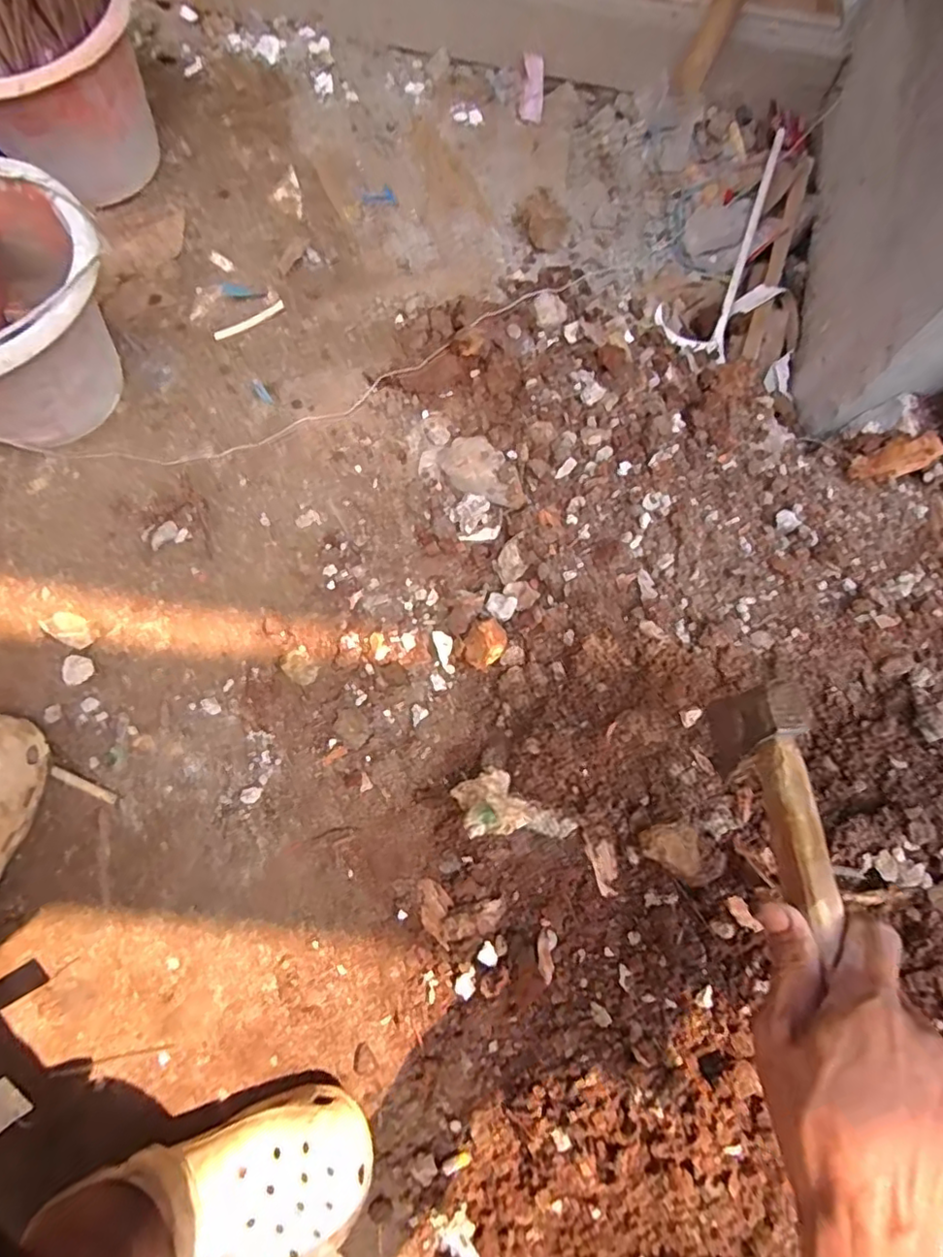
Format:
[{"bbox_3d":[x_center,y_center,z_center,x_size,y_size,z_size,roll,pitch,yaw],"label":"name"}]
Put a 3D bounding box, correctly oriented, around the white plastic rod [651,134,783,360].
[{"bbox_3d":[0.310,-0.474,0.721,0.094,0.041,0.315,21,77,5],"label":"white plastic rod"}]

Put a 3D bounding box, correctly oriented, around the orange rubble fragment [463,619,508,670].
[{"bbox_3d":[0.013,0.014,0.568,0.036,0.017,0.046,36,74,7],"label":"orange rubble fragment"}]

